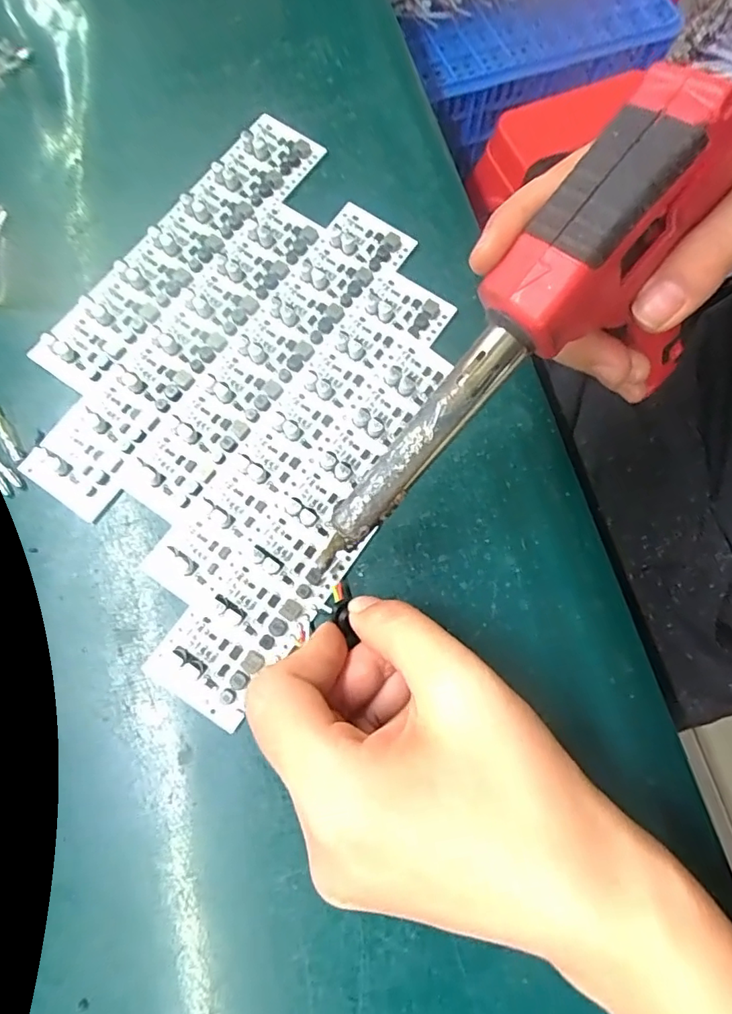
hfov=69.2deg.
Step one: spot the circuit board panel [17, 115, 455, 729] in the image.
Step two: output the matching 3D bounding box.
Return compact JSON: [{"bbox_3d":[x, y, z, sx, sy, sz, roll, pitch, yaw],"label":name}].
[{"bbox_3d":[-0.054,-0.057,0.234,0.164,0.008,0.227,32,77,10],"label":"circuit board panel"}]

